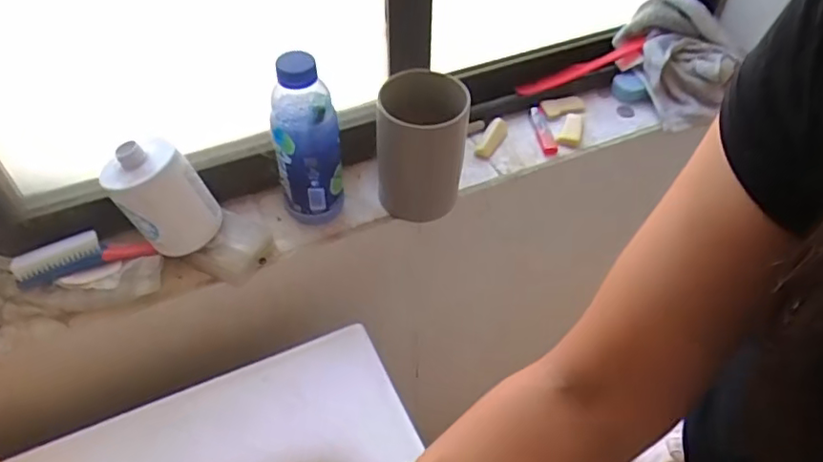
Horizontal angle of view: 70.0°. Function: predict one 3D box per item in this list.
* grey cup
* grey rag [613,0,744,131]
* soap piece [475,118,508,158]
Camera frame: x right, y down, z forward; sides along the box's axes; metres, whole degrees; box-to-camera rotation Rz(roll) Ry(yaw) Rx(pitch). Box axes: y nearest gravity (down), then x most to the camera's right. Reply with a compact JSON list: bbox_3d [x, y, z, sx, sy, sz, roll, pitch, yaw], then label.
[{"bbox_3d":[0.012,-0.098,0.680,0.097,0.153,0.119,1,47,0],"label":"grey cup"},{"bbox_3d":[0.403,-0.254,0.866,0.143,0.120,0.156,-10,48,-10],"label":"grey rag"},{"bbox_3d":[0.110,-0.126,0.801,0.025,0.017,0.067,27,70,22],"label":"soap piece"}]

